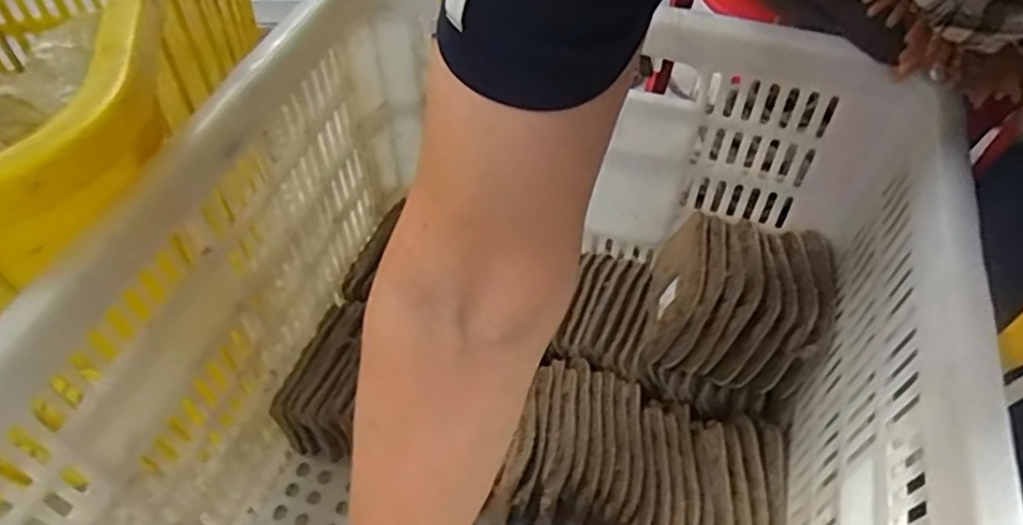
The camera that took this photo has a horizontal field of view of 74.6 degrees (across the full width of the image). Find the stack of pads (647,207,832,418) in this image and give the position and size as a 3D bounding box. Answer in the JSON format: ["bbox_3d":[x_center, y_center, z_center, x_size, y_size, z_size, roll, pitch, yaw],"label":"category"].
[{"bbox_3d":[0.172,0.029,0.529,0.127,0.089,0.132,17,54,13],"label":"stack of pads"}]

